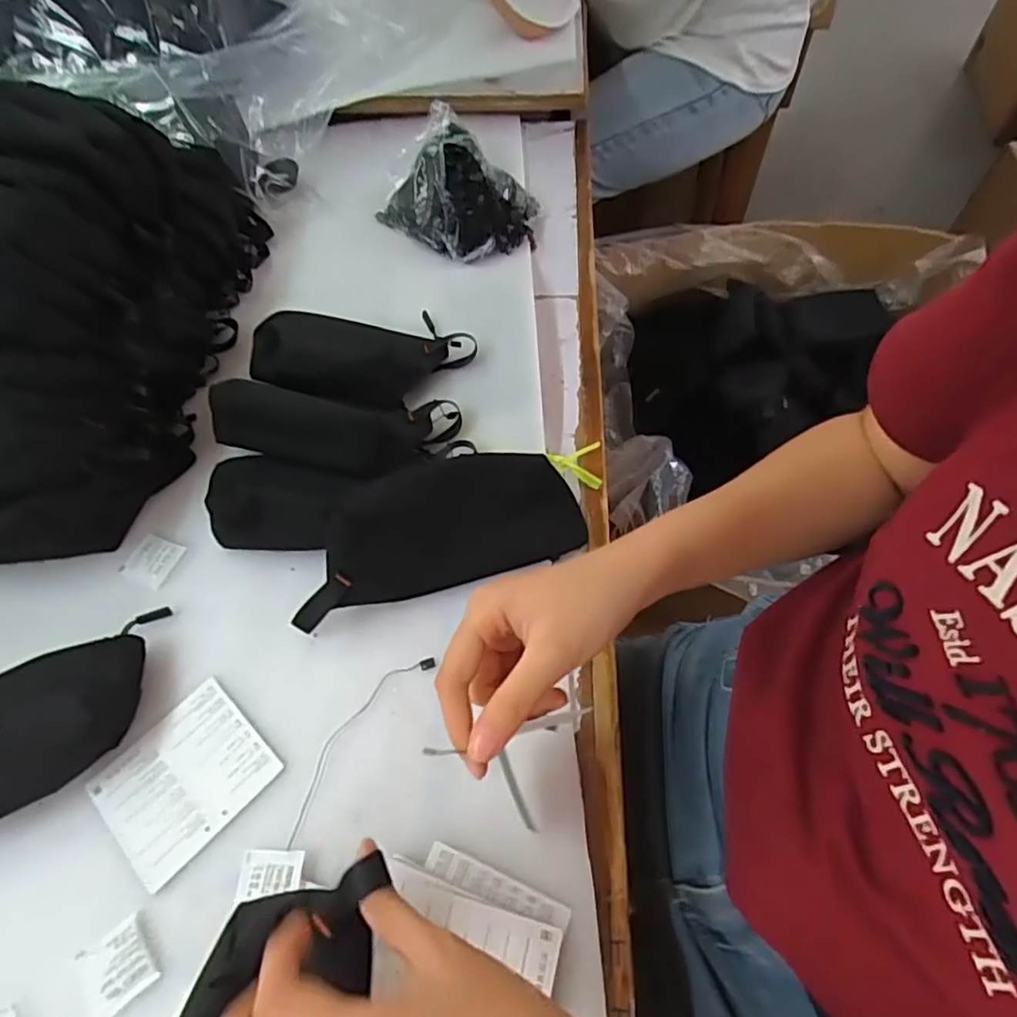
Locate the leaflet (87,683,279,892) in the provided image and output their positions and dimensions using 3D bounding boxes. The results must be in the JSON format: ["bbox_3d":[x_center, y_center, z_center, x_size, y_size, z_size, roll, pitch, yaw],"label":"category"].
[{"bbox_3d":[-0.218,0.178,0.406,0.091,0.004,0.099,39,69,22],"label":"leaflet"}]

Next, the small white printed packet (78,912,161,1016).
[{"bbox_3d":[-0.228,0.268,0.354,0.036,0.004,0.040,-36,65,-17],"label":"small white printed packet"}]

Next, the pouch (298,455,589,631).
[{"bbox_3d":[-0.054,0.015,0.452,0.211,0.020,0.096,-15,97,-8],"label":"pouch"}]

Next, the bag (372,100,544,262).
[{"bbox_3d":[-0.052,-0.340,0.652,0.168,0.066,0.125,34,66,21],"label":"bag"}]

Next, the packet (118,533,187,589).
[{"bbox_3d":[-0.287,0.041,0.489,0.041,0.004,0.039,19,63,13],"label":"packet"}]

